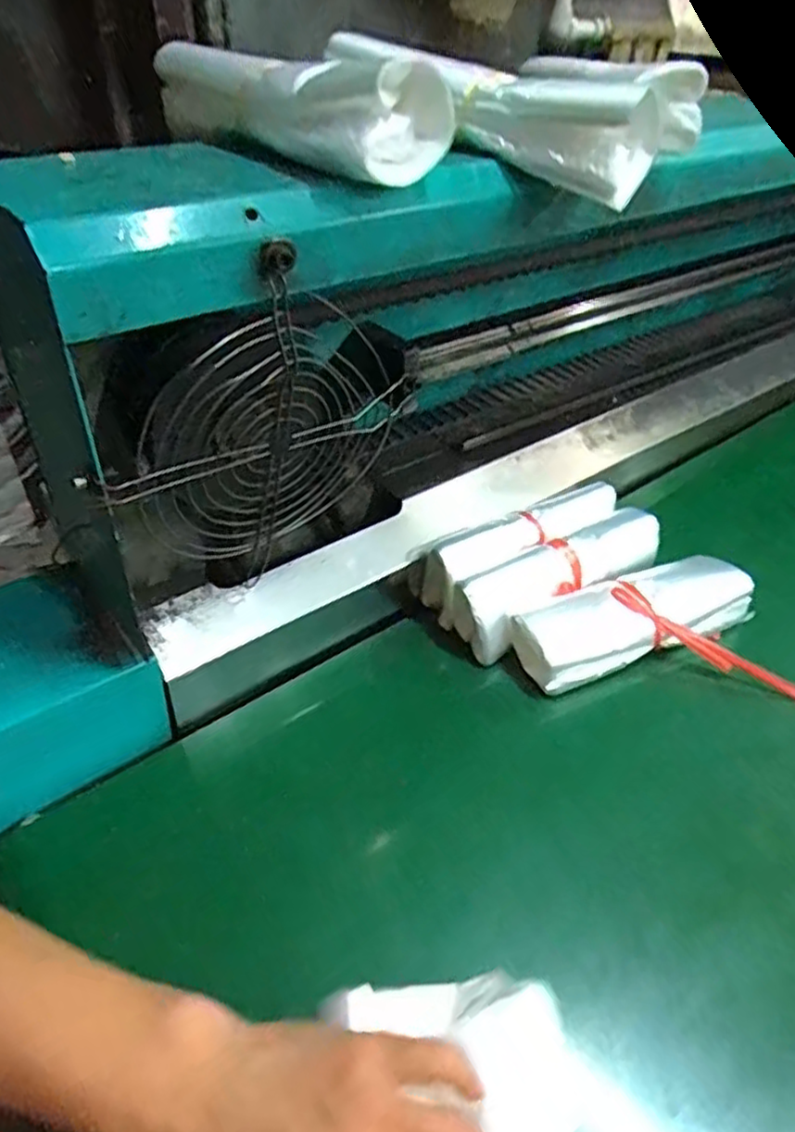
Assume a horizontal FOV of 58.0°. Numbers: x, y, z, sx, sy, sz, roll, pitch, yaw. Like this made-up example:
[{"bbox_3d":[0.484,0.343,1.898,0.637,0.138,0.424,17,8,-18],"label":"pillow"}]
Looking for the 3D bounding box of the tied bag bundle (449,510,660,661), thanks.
[{"bbox_3d":[0.147,0.010,0.613,0.213,0.048,0.063,-24,48,-28],"label":"tied bag bundle"}]

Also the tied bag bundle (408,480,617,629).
[{"bbox_3d":[0.113,-0.018,0.635,0.211,0.063,0.047,-22,47,-26],"label":"tied bag bundle"}]

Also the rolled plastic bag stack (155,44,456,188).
[{"bbox_3d":[-0.067,-0.270,0.414,0.068,0.050,0.209,-31,52,-33],"label":"rolled plastic bag stack"}]

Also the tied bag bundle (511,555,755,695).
[{"bbox_3d":[0.195,0.047,0.589,0.209,0.048,0.070,-16,45,-20],"label":"tied bag bundle"}]

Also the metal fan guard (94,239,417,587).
[{"bbox_3d":[-0.069,-0.084,0.420,0.201,0.183,0.035,-30,51,-32],"label":"metal fan guard"}]

